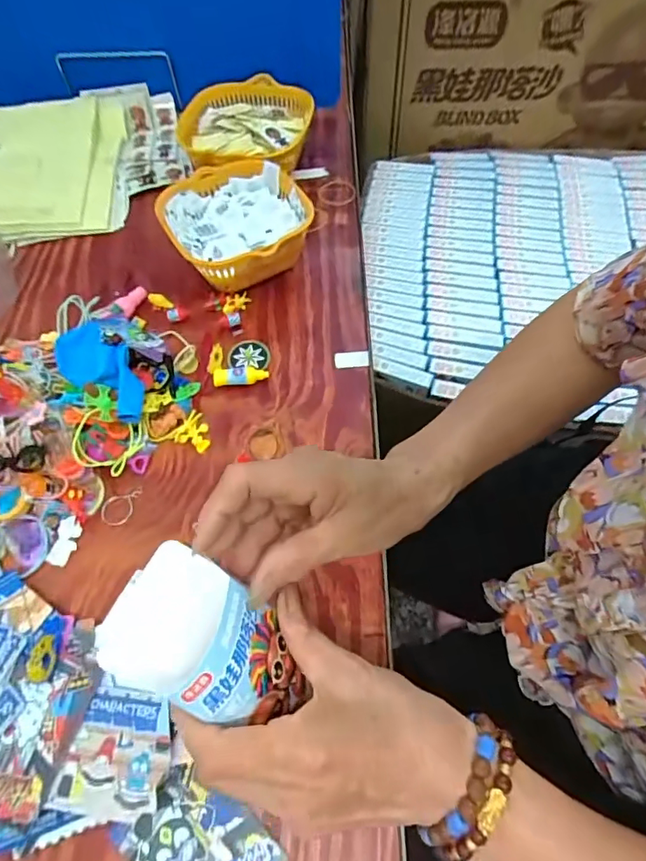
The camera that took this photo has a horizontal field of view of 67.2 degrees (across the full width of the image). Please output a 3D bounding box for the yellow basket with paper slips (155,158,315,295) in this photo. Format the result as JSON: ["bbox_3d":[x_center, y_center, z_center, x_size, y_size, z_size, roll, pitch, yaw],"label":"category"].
[{"bbox_3d":[-0.087,-0.203,0.499,0.131,0.063,0.143,-1,60,1],"label":"yellow basket with paper slips"}]

